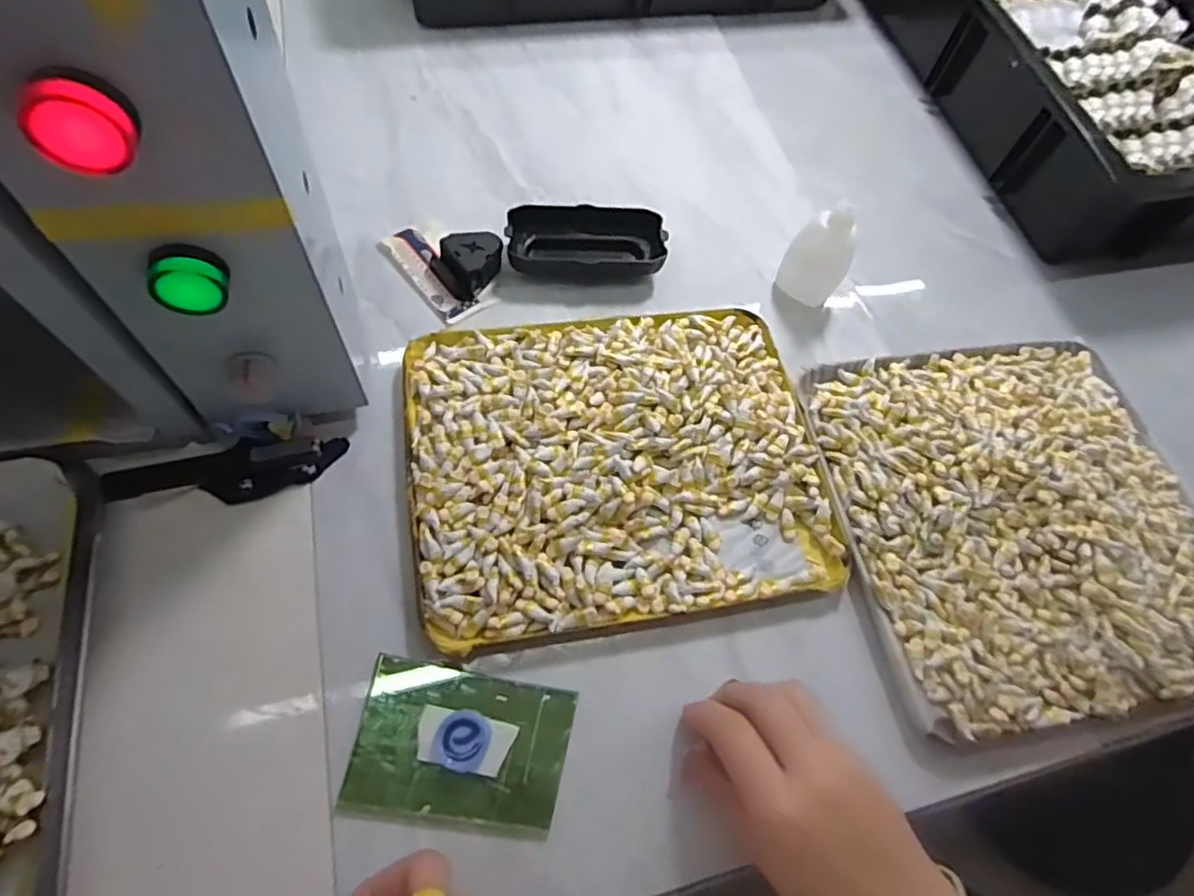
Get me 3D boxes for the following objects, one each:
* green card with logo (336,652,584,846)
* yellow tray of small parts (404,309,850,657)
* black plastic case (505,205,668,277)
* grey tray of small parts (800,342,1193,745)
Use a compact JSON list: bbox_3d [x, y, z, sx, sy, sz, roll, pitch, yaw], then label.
[{"bbox_3d":[-0.067,0.147,0.312,0.101,0.007,0.070,10,66,-1],"label":"green card with logo"},{"bbox_3d":[0.013,0.002,0.380,0.242,0.021,0.197,-9,64,-8],"label":"yellow tray of small parts"},{"bbox_3d":[-0.007,-0.152,0.462,0.111,0.024,0.042,3,64,-5],"label":"black plastic case"},{"bbox_3d":[0.262,0.038,0.391,0.226,0.027,0.235,-6,65,-9],"label":"grey tray of small parts"}]

